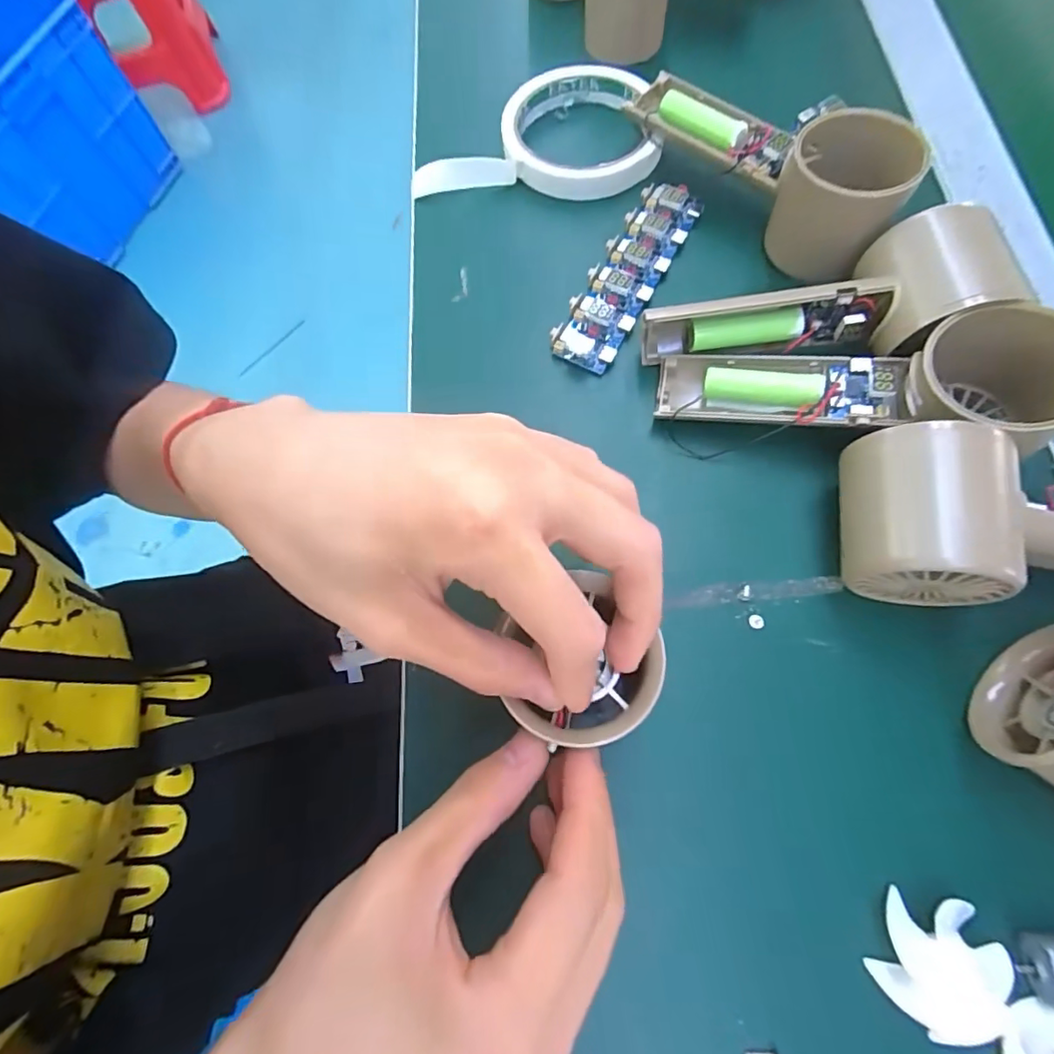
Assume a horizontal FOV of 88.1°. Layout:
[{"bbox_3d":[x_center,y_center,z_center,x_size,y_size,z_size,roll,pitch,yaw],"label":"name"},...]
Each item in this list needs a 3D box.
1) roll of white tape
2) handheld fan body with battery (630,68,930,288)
[{"bbox_3d":[0.003,-0.231,0.321,0.138,0.015,0.083,-4,71,1],"label":"roll of white tape"},{"bbox_3d":[0.123,-0.198,0.283,0.055,0.053,0.157,-36,74,-9],"label":"handheld fan body with battery"}]

